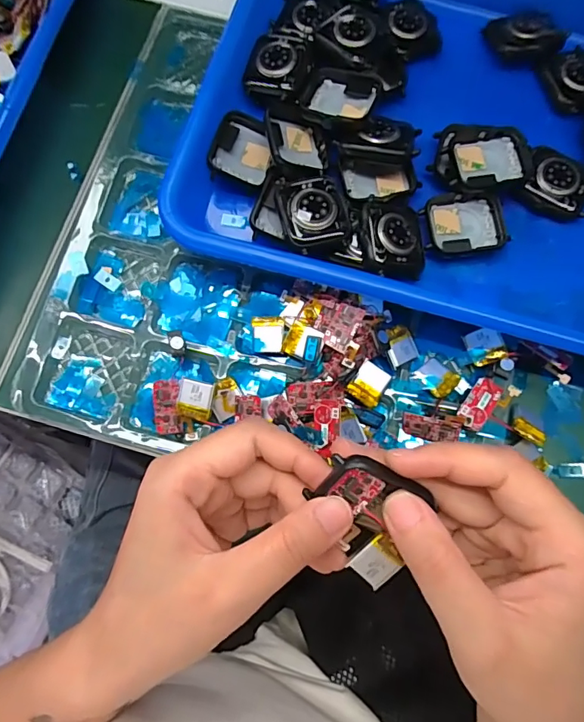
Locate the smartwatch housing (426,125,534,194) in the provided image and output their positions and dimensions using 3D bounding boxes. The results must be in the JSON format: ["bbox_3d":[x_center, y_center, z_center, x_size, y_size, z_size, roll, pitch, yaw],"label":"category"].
[{"bbox_3d":[0.109,-0.115,0.266,0.053,0.012,0.040,-3,76,-1],"label":"smartwatch housing"}]

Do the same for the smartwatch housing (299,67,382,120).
[{"bbox_3d":[0.028,-0.154,0.266,0.041,0.013,0.039,18,76,4],"label":"smartwatch housing"}]

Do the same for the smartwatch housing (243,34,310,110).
[{"bbox_3d":[-0.008,-0.171,0.273,0.036,0.009,0.048,18,76,4],"label":"smartwatch housing"}]

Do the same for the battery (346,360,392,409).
[{"bbox_3d":[0.041,0.012,0.246,0.018,0.004,0.021,30,77,7],"label":"battery"}]

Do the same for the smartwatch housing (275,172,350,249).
[{"bbox_3d":[0.012,-0.081,0.249,0.035,0.008,0.043,-12,76,-4],"label":"smartwatch housing"}]

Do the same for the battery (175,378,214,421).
[{"bbox_3d":[-0.051,0.020,0.243,0.018,0.007,0.019,13,80,2],"label":"battery"}]

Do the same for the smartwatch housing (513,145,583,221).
[{"bbox_3d":[0.155,-0.102,0.269,0.041,0.009,0.035,27,77,6],"label":"smartwatch housing"}]

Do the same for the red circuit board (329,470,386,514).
[{"bbox_3d":[0.025,0.048,0.174,0.015,0.004,0.015,34,106,1],"label":"red circuit board"}]

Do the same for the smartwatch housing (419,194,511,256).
[{"bbox_3d":[0.098,-0.078,0.263,0.045,0.008,0.033,-8,76,-3],"label":"smartwatch housing"}]

